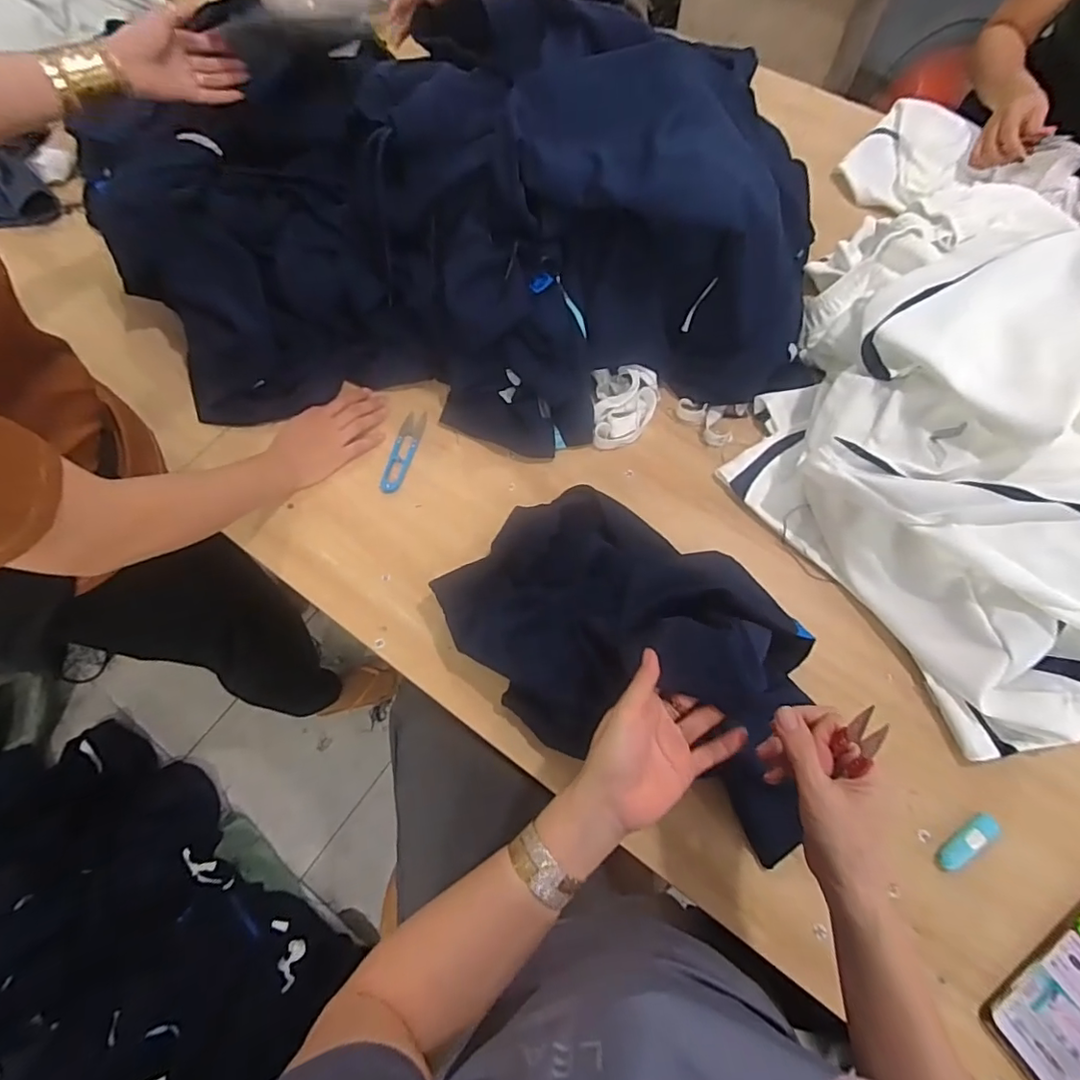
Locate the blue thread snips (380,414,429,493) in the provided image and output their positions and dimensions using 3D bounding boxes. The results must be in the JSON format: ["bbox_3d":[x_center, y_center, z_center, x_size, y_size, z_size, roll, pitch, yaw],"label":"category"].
[{"bbox_3d":[-0.174,-0.114,0.695,0.030,0.004,0.120,13,69,6],"label":"blue thread snips"}]

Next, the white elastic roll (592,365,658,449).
[{"bbox_3d":[0.110,-0.170,0.694,0.082,0.036,0.101,1,68,1],"label":"white elastic roll"}]

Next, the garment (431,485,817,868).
[{"bbox_3d":[0.081,0.064,0.502,0.327,0.157,0.253,33,72,13],"label":"garment"}]

